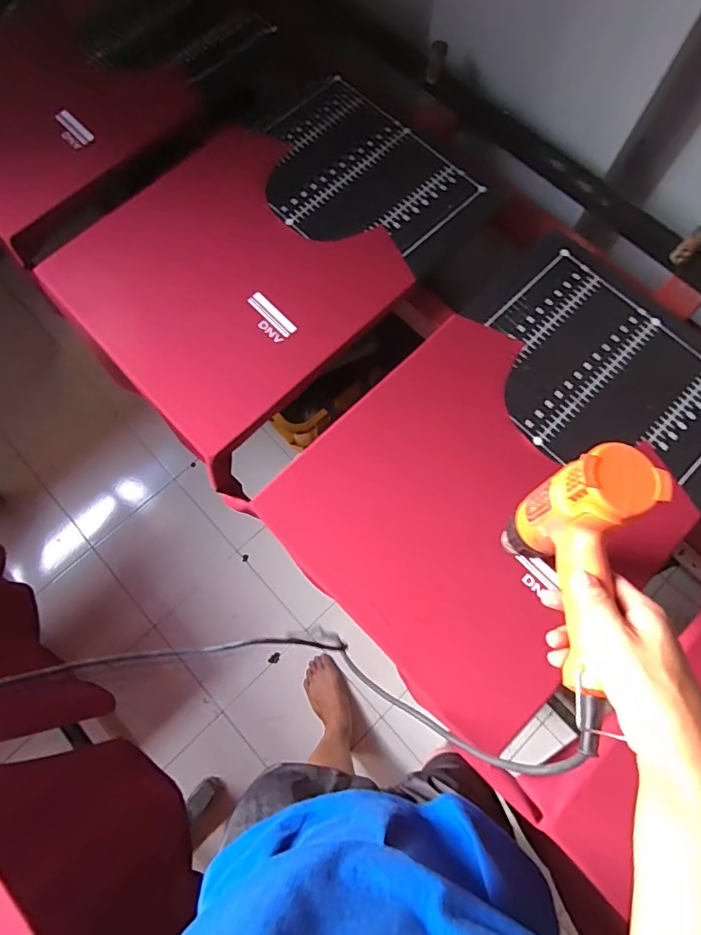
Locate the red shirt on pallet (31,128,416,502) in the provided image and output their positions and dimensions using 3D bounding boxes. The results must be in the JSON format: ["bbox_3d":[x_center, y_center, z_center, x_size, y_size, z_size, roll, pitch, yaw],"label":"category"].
[{"bbox_3d":[-0.174,-0.267,0.705,0.406,0.057,0.407,-44,79,-11],"label":"red shirt on pallet"}]

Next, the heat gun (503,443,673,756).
[{"bbox_3d":[0.183,0.108,0.418,0.074,0.163,0.223,14,74,4],"label":"heat gun"}]

